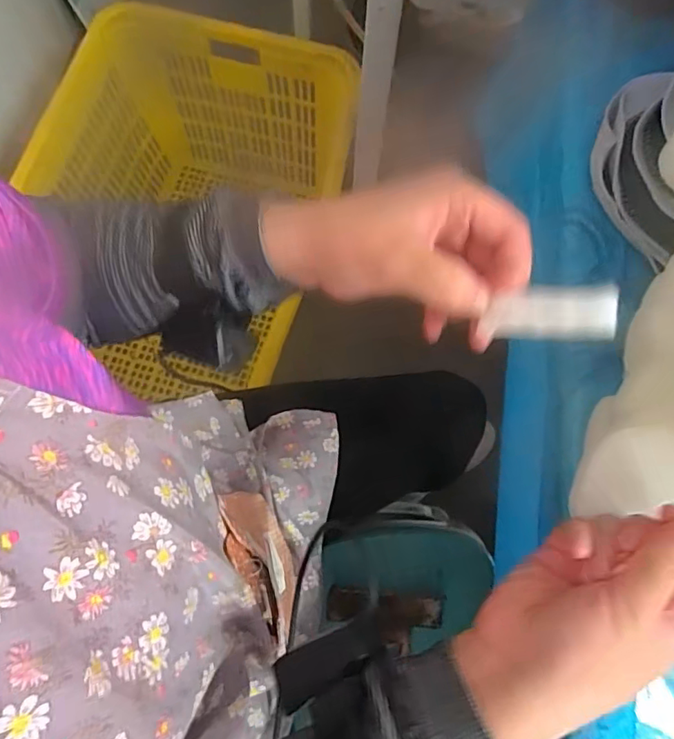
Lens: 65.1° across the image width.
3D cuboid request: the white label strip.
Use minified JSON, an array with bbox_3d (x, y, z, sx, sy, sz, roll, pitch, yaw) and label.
[{"bbox_3d":[0.094,-0.024,0.234,0.004,0.055,0.022,-25,111,-45],"label":"white label strip"}]

